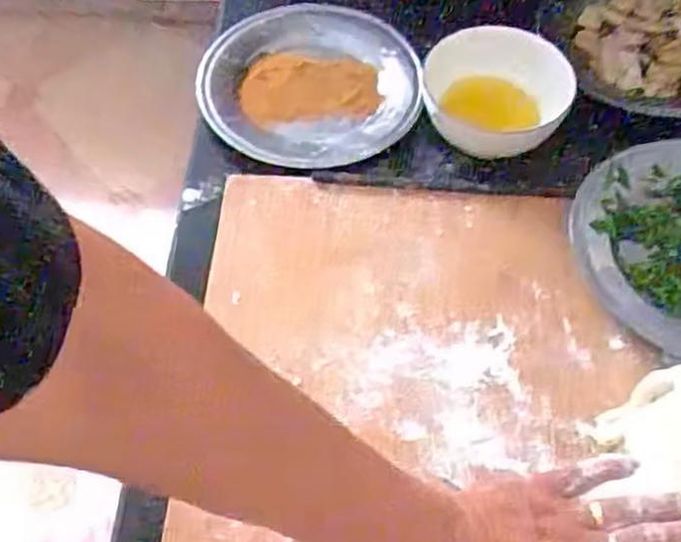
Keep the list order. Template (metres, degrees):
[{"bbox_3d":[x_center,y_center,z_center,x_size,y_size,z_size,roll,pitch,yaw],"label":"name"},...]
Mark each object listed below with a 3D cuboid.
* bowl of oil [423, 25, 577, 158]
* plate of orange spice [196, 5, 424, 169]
[{"bbox_3d":[0.140,-0.158,0.668,0.130,0.059,0.115,13,58,8],"label":"bowl of oil"},{"bbox_3d":[-0.030,-0.178,0.724,0.207,0.033,0.196,1,59,-1],"label":"plate of orange spice"}]

